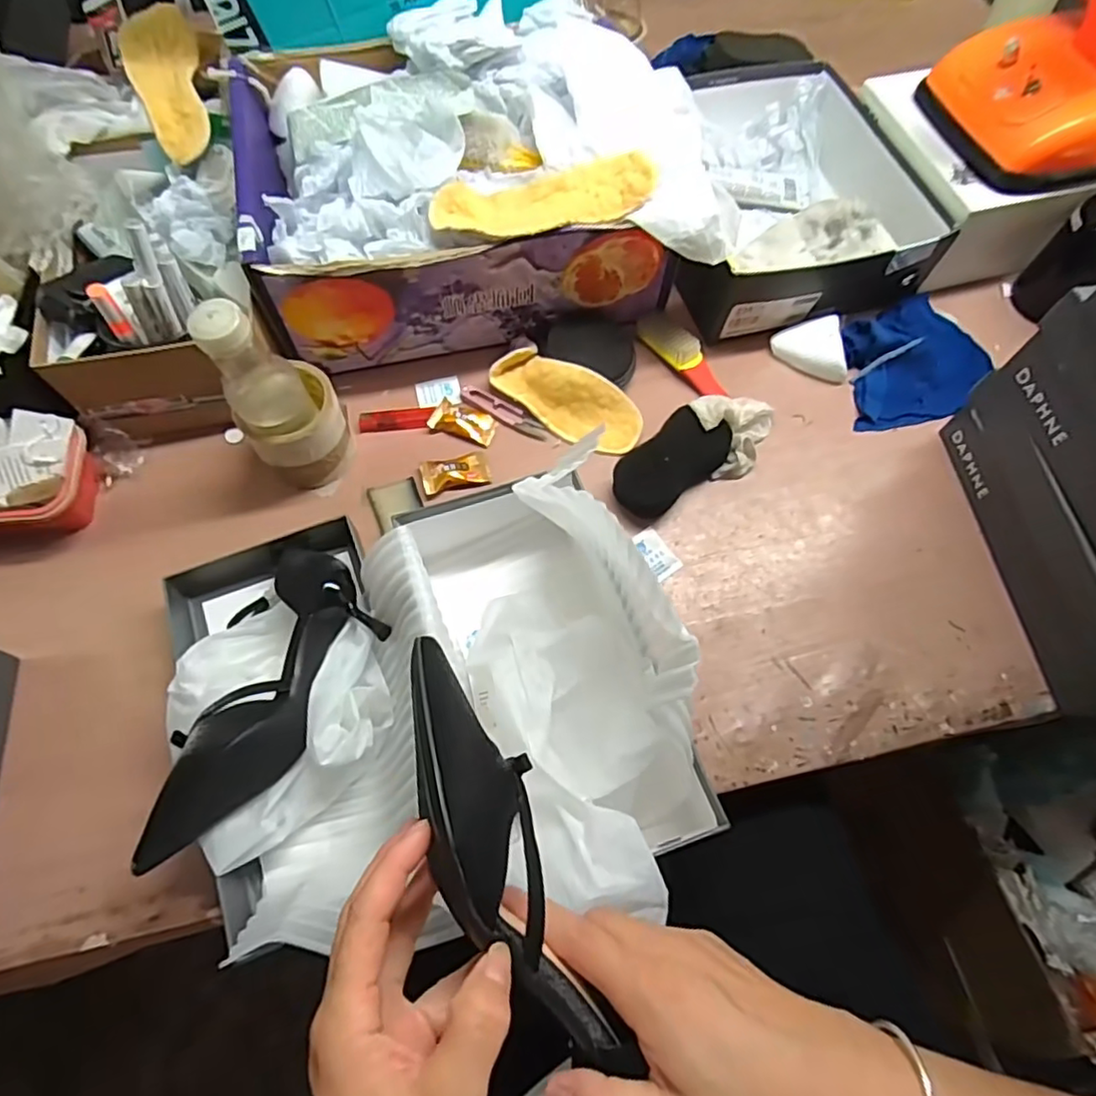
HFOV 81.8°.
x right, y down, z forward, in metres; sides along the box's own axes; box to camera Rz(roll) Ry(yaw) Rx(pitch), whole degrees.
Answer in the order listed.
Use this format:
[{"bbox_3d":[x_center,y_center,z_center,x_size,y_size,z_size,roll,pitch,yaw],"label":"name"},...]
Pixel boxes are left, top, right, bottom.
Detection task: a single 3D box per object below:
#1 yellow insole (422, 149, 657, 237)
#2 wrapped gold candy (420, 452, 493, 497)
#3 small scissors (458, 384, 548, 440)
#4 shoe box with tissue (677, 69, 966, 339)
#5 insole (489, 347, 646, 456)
[{"bbox_3d":[-0.003,-0.313,0.566,0.199,0.023,0.066,-11,68,-6],"label":"yellow insole"},{"bbox_3d":[-0.090,-0.074,0.617,0.065,0.010,0.038,-13,68,-7],"label":"wrapped gold candy"},{"bbox_3d":[-0.044,-0.141,0.654,0.102,0.009,0.021,31,70,11],"label":"small scissors"},{"bbox_3d":[0.259,-0.409,0.728,0.261,0.094,0.333,-11,68,-6],"label":"shoe box with tissue"},{"bbox_3d":[0.021,-0.152,0.644,0.159,0.015,0.067,35,110,2],"label":"insole"}]

